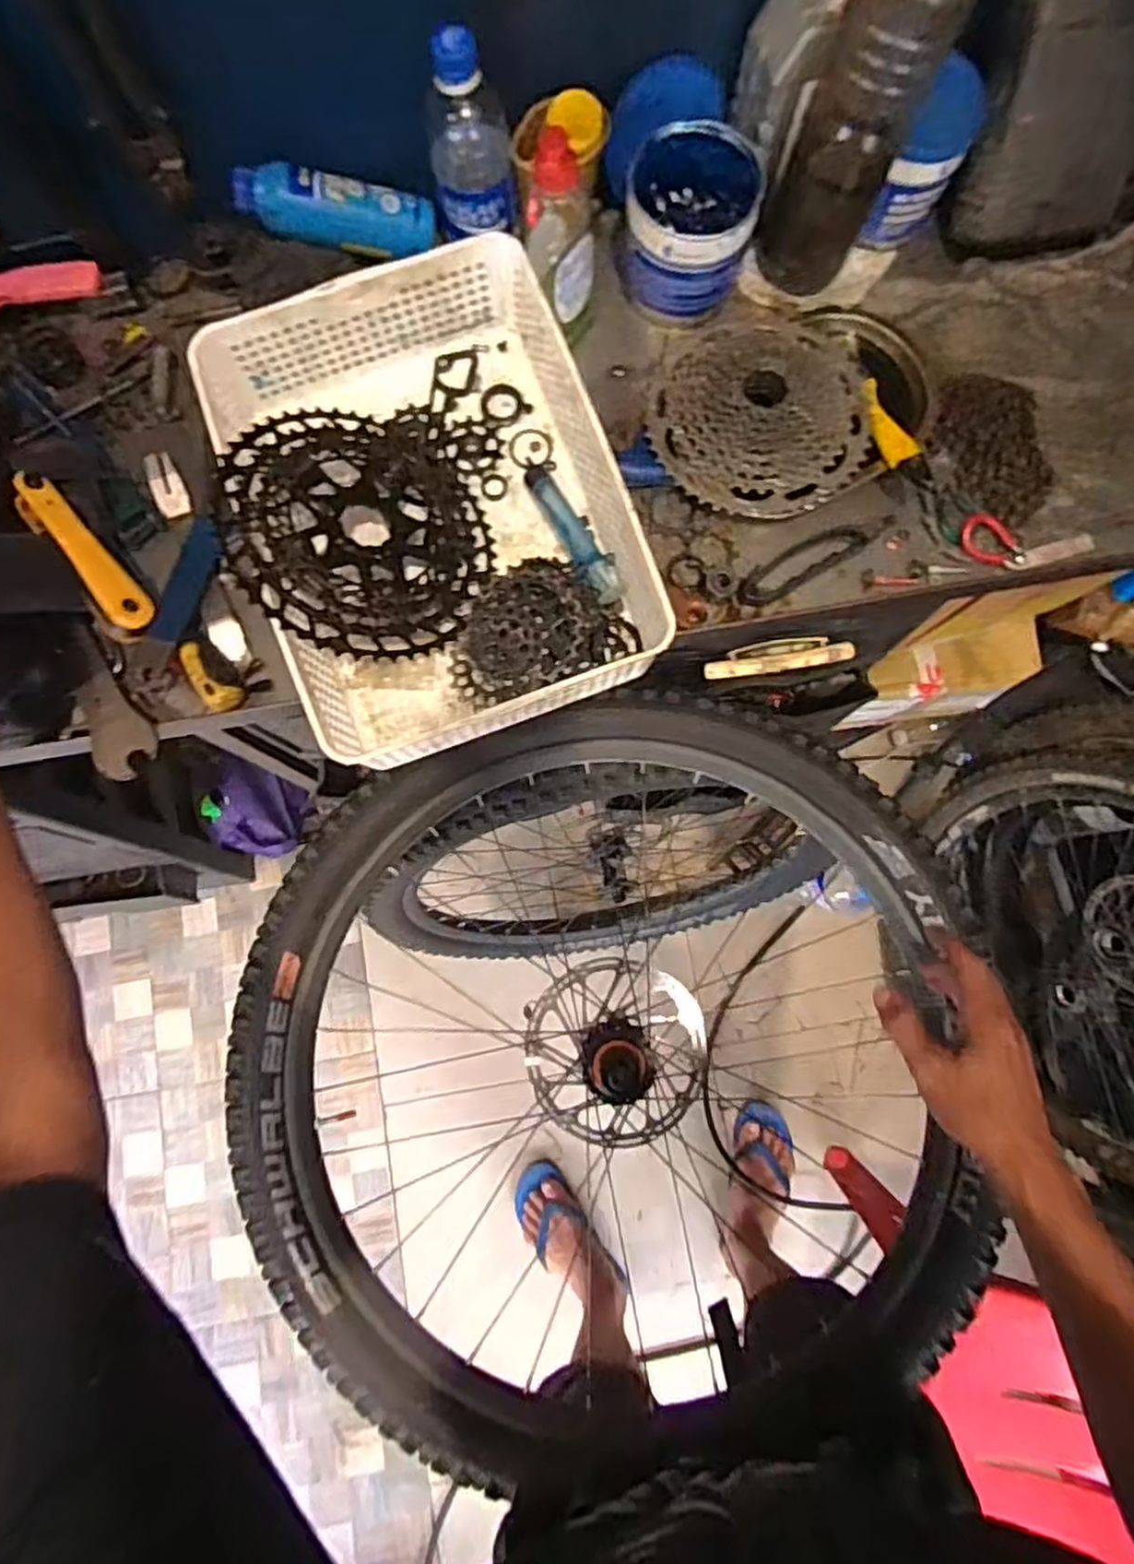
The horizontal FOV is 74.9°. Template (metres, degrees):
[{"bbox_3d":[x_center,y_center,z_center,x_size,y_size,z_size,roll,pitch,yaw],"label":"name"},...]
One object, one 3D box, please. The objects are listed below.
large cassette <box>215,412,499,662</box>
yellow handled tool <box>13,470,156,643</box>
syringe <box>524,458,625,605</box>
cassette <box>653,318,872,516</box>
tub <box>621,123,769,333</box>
[{"bbox_3d":[-0.144,-0.182,0.535,0.184,0.032,0.191,-15,81,-31],"label":"large cassette"},{"bbox_3d":[-0.362,-0.168,0.553,0.041,0.027,0.129,-35,98,-6],"label":"yellow handled tool"},{"bbox_3d":[0.006,-0.193,0.566,0.028,0.017,0.128,-28,81,-5],"label":"syringe"},{"bbox_3d":[0.155,-0.298,0.597,0.174,0.053,0.176,-8,80,-1],"label":"cassette"},{"bbox_3d":[0.101,-0.451,0.609,0.100,0.093,0.102,15,80,3],"label":"tub"}]

